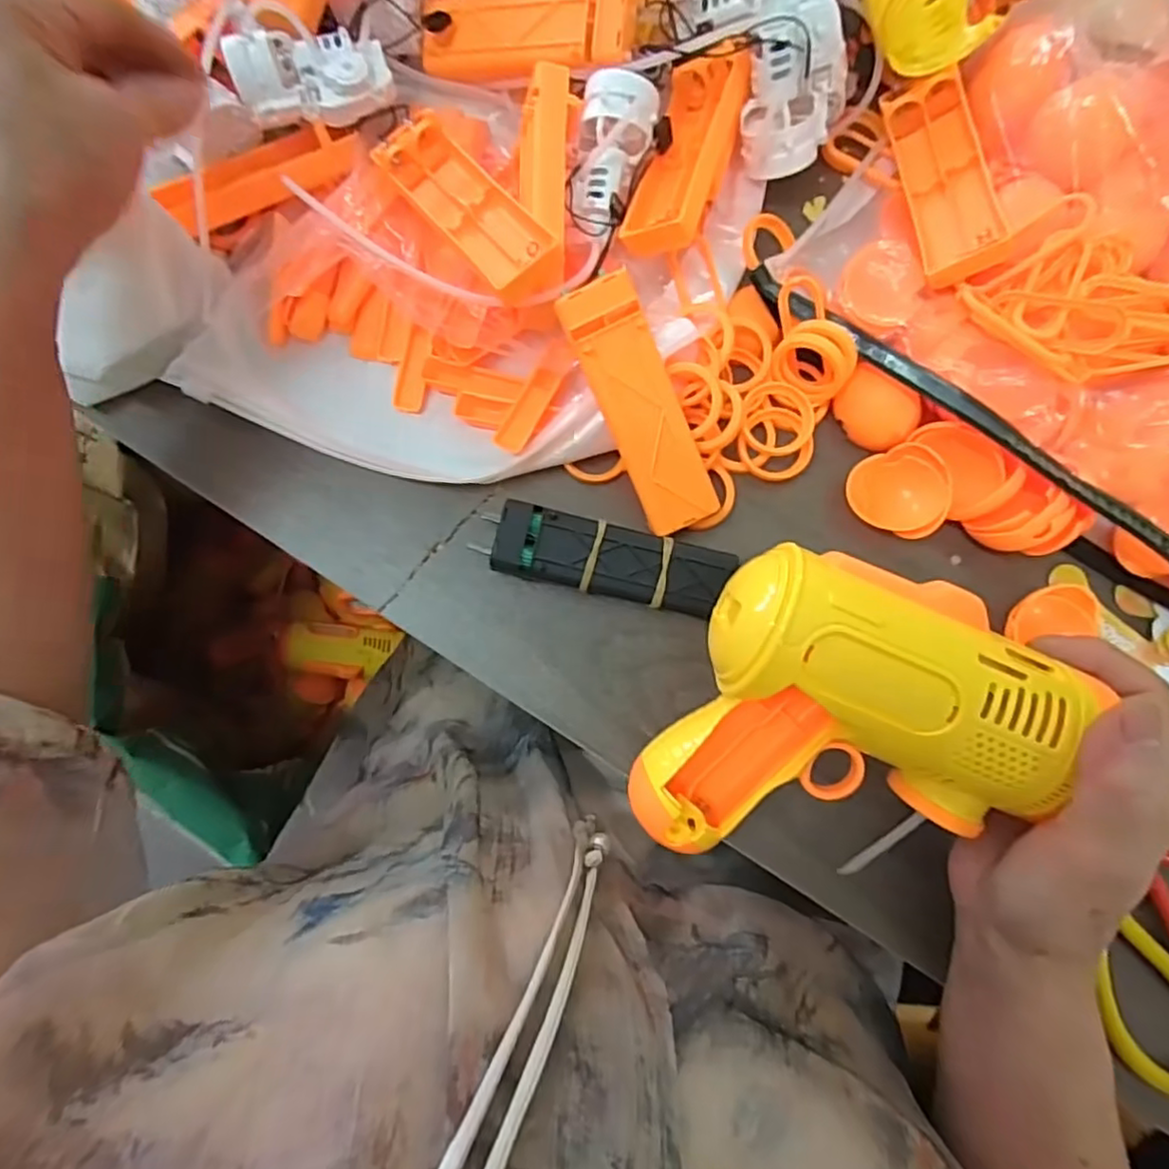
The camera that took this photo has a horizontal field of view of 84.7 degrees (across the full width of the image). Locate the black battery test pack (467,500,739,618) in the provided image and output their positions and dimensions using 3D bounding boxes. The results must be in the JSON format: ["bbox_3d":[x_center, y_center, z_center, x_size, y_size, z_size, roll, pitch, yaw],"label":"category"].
[{"bbox_3d":[0.009,-0.010,0.296,0.111,0.023,0.032,13,82,1],"label":"black battery test pack"}]

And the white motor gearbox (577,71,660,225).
[{"bbox_3d":[0.012,-0.200,0.293,0.033,0.023,0.064,13,104,1],"label":"white motor gearbox"}]

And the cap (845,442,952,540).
[{"bbox_3d":[0.148,-0.043,0.301,0.040,0.013,0.043,-46,77,12],"label":"cap"}]

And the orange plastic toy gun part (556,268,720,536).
[{"bbox_3d":[0.025,-0.075,0.279,0.032,0.009,0.109,-26,107,-4],"label":"orange plastic toy gun part"}]

